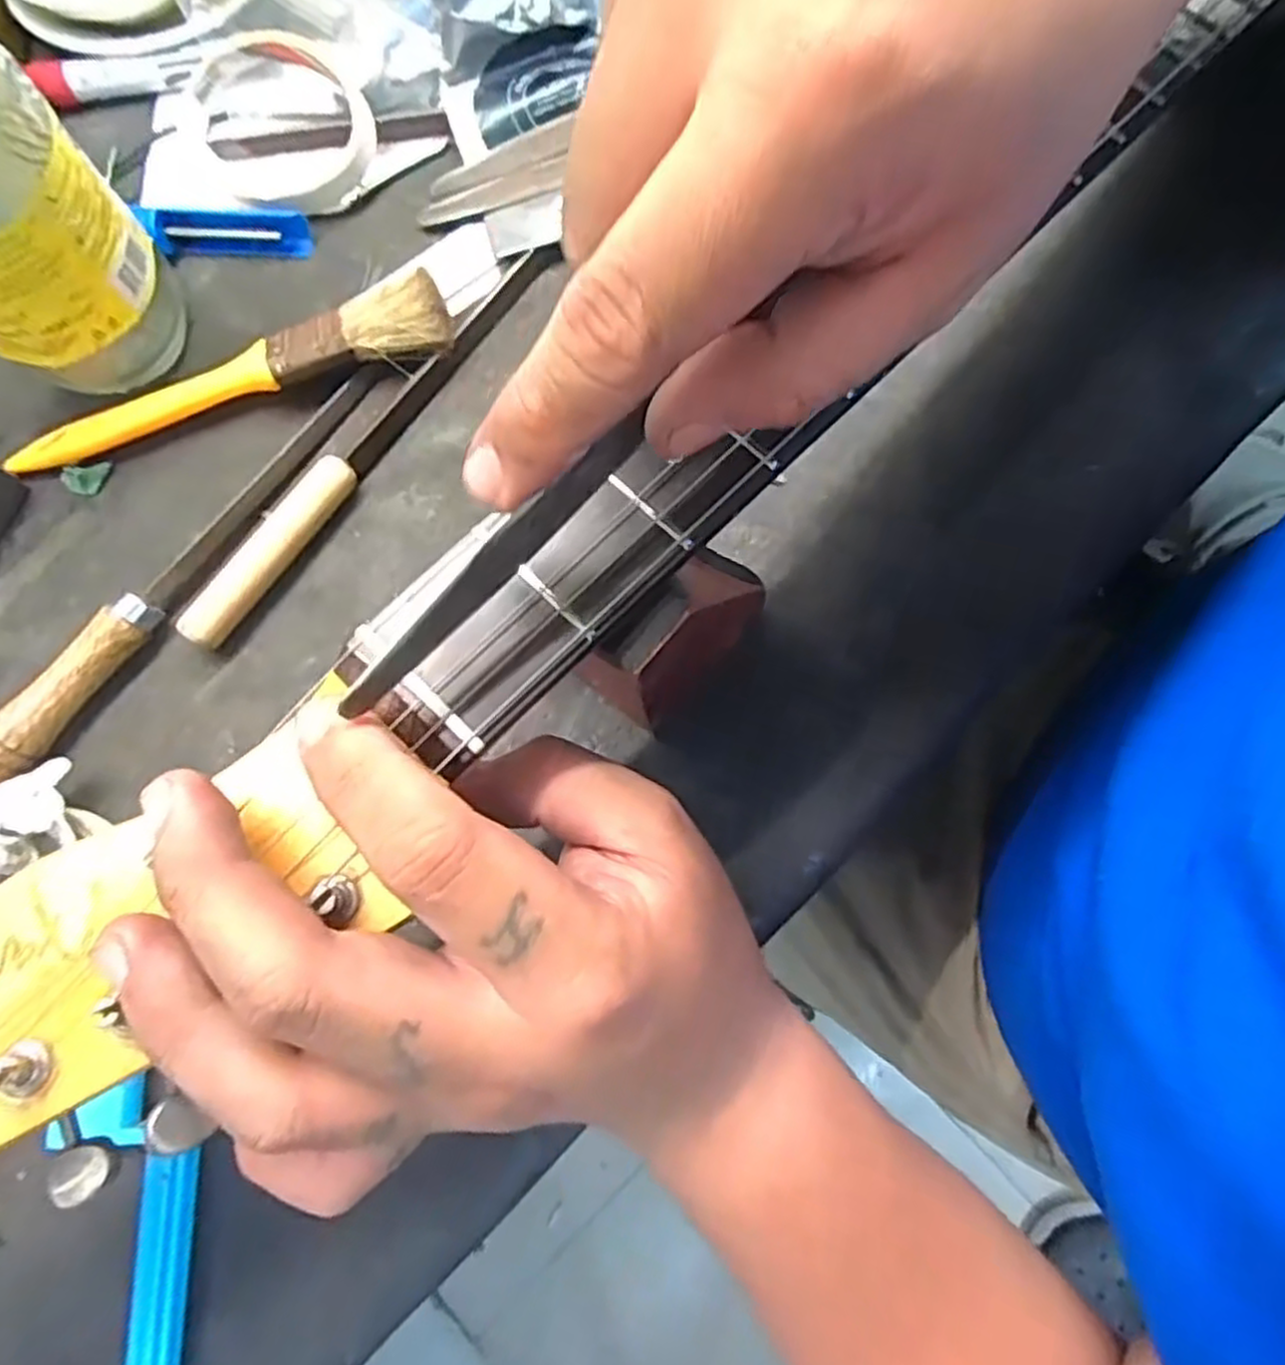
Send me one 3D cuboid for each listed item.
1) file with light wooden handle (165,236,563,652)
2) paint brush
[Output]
[{"bbox_3d":[-0.109,-0.103,0.313,0.019,0.014,0.214,35,81,10],"label":"file with light wooden handle"},{"bbox_3d":[-0.169,-0.125,0.313,0.185,0.023,0.029,-17,77,-1],"label":"paint brush"}]

